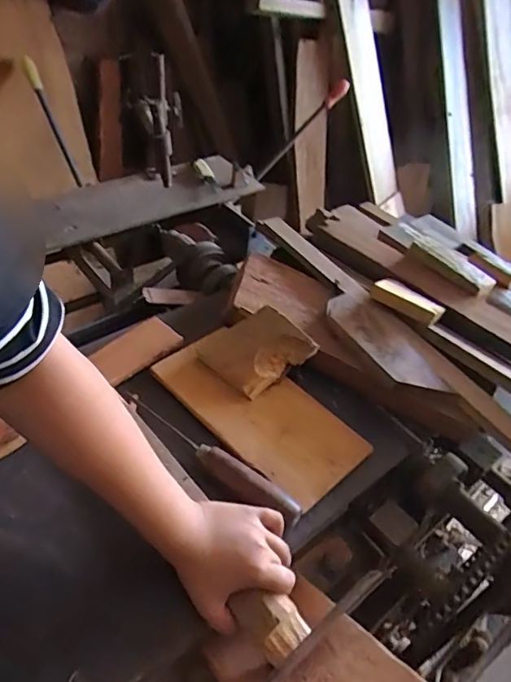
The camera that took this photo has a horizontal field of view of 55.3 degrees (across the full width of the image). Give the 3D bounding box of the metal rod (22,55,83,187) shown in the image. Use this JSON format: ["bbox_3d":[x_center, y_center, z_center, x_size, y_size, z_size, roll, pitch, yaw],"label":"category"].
[{"bbox_3d":[-0.509,-0.550,1.230,0.029,0.028,0.333,-24,93,-28],"label":"metal rod"}]

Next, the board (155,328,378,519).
[{"bbox_3d":[0.005,0.086,0.636,0.136,0.017,0.272,-32,58,-33],"label":"board"}]

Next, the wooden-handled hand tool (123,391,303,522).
[{"bbox_3d":[-0.061,0.130,0.575,0.262,0.022,0.035,31,49,22],"label":"wooden-handled hand tool"}]

